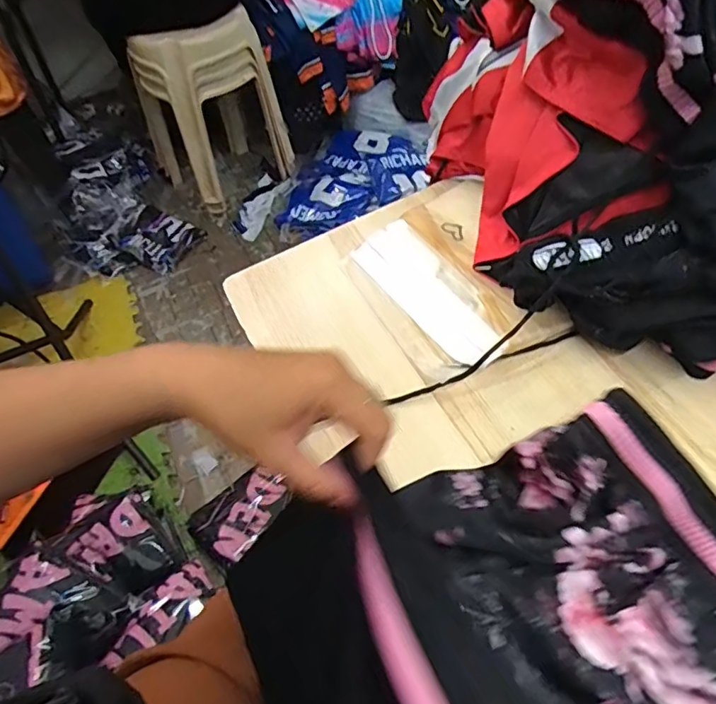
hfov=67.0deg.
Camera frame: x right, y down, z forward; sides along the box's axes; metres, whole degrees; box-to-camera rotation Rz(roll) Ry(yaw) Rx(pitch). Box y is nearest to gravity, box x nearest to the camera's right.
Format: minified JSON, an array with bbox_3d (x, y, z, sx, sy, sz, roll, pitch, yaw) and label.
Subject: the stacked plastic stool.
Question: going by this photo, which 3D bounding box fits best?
[{"bbox_3d":[-0.453,-0.754,1.666,0.363,0.522,0.364,-34,58,-21],"label":"stacked plastic stool"}]

